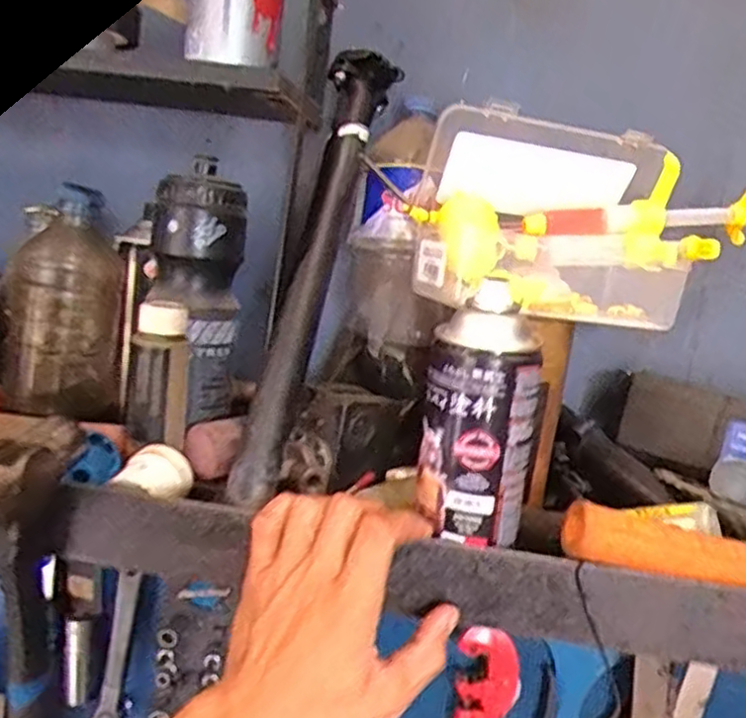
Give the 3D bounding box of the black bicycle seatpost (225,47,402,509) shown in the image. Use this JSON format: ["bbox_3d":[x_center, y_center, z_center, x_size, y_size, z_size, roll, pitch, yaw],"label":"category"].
[{"bbox_3d":[-0.043,-0.074,0.522,0.046,0.372,0.046,9,-22,10],"label":"black bicycle seatpost"}]

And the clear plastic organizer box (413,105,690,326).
[{"bbox_3d":[0.139,-0.102,0.534,0.203,0.134,0.091,6,8,-17],"label":"clear plastic organizer box"}]

